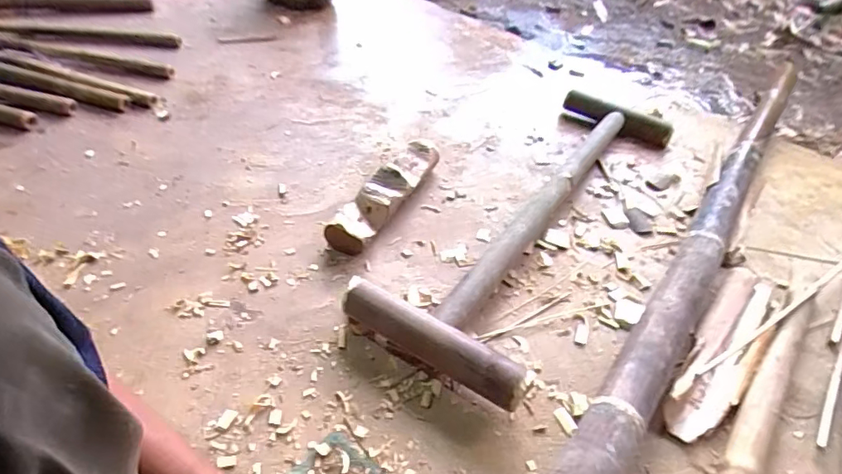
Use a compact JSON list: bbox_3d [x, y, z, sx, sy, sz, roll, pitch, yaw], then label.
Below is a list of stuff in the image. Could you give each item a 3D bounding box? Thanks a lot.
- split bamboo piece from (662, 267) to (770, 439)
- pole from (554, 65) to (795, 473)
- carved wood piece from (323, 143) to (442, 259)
[{"bbox_3d":[0.438,0.149,0.722,0.077,0.032,0.365,31,48,25],"label":"split bamboo piece"},{"bbox_3d":[0.552,-0.060,0.940,0.061,0.074,1.402,29,47,23],"label":"pole"},{"bbox_3d":[-0.062,-0.079,0.891,0.084,0.057,0.299,20,44,15],"label":"carved wood piece"}]

